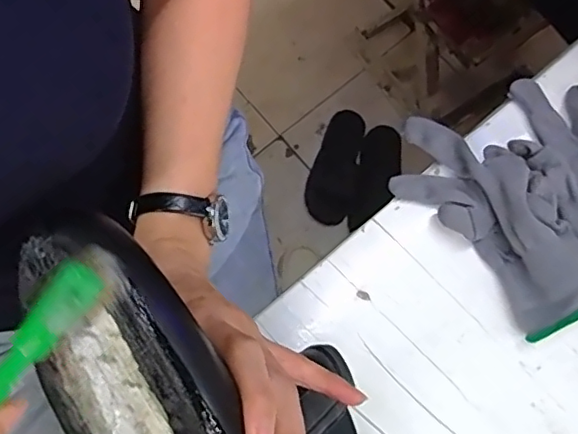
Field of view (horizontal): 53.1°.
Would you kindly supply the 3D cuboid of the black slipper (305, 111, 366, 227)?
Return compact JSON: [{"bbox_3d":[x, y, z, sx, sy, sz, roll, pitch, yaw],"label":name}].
[{"bbox_3d":[0.099,-0.107,1.227,0.100,0.034,0.243,14,76,3],"label":"black slipper"}]

